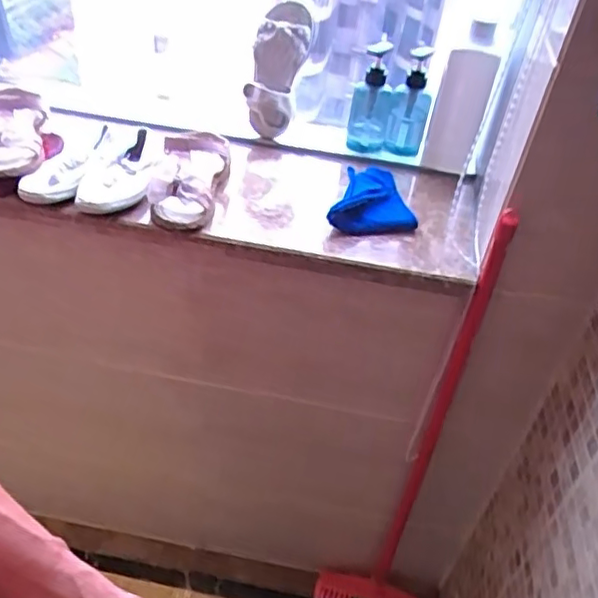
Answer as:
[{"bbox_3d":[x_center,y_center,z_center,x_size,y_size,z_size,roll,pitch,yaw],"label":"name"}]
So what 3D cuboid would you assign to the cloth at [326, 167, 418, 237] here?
[{"bbox_3d":[0.088,-0.142,0.867,0.127,0.034,0.130,-3,41,-13],"label":"cloth"}]

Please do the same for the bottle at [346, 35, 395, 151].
[{"bbox_3d":[0.110,-0.305,0.930,0.056,0.189,0.061,11,40,4],"label":"bottle"}]

